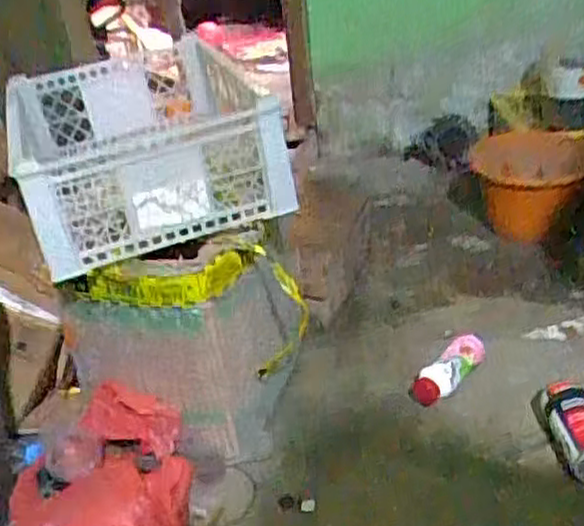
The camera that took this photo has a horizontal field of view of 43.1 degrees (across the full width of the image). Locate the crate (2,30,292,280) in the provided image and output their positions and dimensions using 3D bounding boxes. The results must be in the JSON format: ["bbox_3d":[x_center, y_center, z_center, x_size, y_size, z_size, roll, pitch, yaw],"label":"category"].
[{"bbox_3d":[-0.229,-0.182,1.053,0.309,0.149,0.511,-16,31,-16],"label":"crate"}]

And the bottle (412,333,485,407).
[{"bbox_3d":[0.240,0.160,1.113,0.047,0.043,0.156,21,39,39],"label":"bottle"}]

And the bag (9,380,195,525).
[{"bbox_3d":[-0.233,0.277,0.939,0.259,0.121,0.200,-1,30,10],"label":"bag"}]

